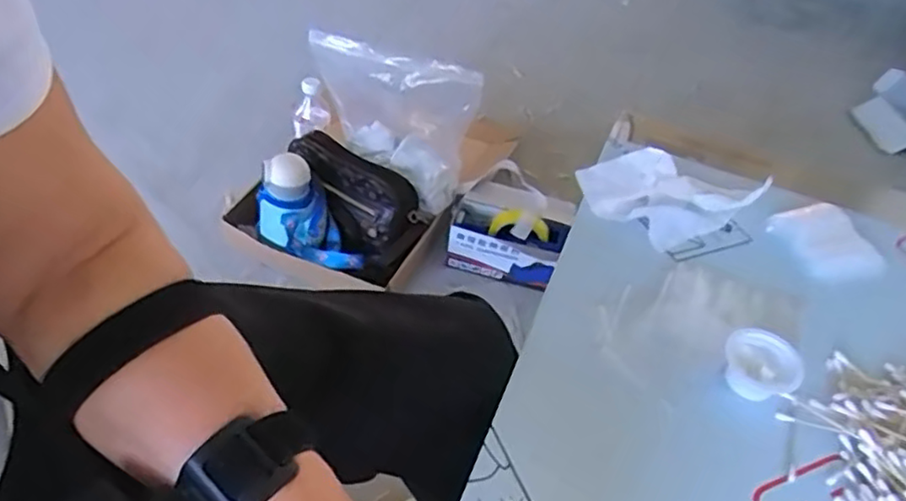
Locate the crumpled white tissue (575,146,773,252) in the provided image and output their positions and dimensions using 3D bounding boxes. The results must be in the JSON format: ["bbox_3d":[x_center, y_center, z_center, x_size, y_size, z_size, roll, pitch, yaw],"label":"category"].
[{"bbox_3d":[0.201,-0.046,0.588,0.171,0.040,0.086,10,45,1],"label":"crumpled white tissue"}]

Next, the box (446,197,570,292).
[{"bbox_3d":[0.089,-0.019,1.138,0.185,0.112,0.102,17,48,12],"label":"box"}]

